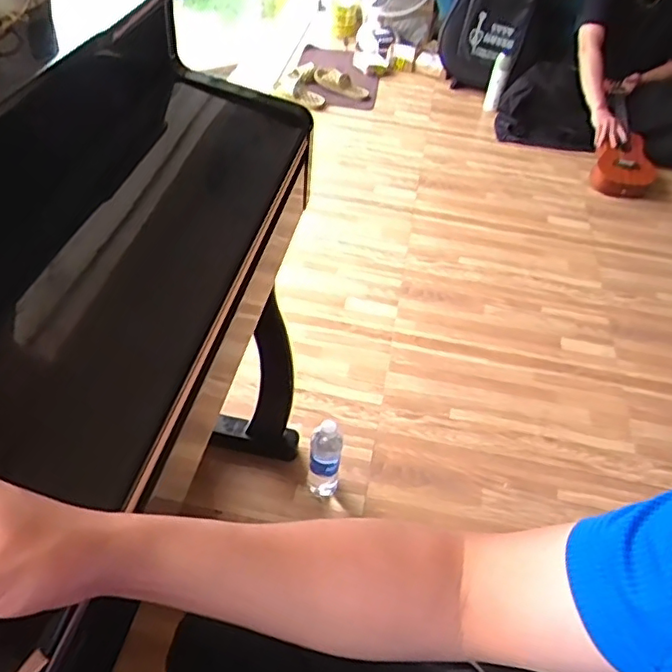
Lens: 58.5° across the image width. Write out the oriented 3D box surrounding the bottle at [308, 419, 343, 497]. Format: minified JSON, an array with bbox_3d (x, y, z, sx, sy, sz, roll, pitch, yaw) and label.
[{"bbox_3d":[-0.022,0.242,1.189,0.065,0.207,0.056,8,45,1],"label":"bottle"}]

